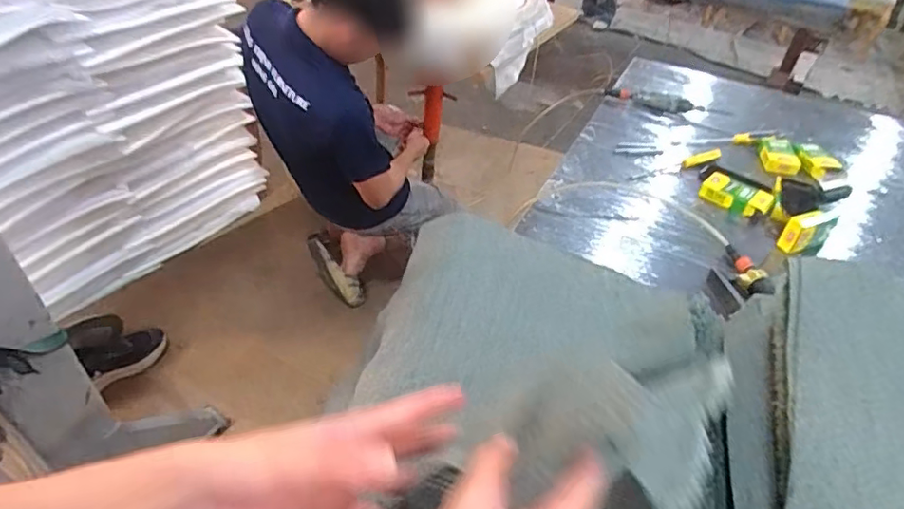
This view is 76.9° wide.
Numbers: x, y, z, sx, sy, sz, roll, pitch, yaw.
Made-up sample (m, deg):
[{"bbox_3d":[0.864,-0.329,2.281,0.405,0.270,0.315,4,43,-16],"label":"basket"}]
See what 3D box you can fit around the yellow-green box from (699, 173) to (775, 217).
[{"bbox_3d":[0.672,-0.140,1.350,0.157,0.040,0.085,26,45,22],"label":"yellow-green box"}]

